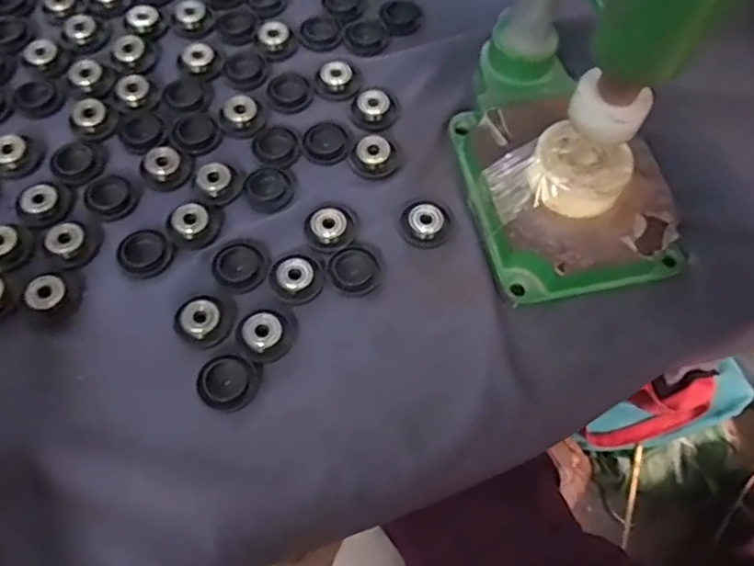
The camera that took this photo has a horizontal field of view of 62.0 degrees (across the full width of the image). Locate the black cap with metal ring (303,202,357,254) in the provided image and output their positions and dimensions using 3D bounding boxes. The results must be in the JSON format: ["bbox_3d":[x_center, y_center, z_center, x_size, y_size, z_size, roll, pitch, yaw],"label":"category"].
[{"bbox_3d":[-0.029,-0.037,0.397,0.034,0.011,0.029,-33,70,-16],"label":"black cap with metal ring"}]

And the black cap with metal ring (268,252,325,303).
[{"bbox_3d":[-0.050,-0.005,0.383,0.031,0.008,0.034,1,65,-2],"label":"black cap with metal ring"}]

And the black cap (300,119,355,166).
[{"bbox_3d":[-0.034,-0.097,0.428,0.034,0.004,0.036,1,65,-2],"label":"black cap"}]

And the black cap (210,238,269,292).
[{"bbox_3d":[-0.085,-0.013,0.387,0.034,0.005,0.036,1,65,-2],"label":"black cap"}]

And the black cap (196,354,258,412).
[{"bbox_3d":[-0.084,0.056,0.352,0.033,0.004,0.031,1,65,-2],"label":"black cap"}]

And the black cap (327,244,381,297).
[{"bbox_3d":[-0.014,-0.008,0.387,0.031,0.005,0.032,1,65,-2],"label":"black cap"}]

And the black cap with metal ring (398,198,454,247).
[{"bbox_3d":[0.033,-0.042,0.403,0.033,0.012,0.037,15,65,5],"label":"black cap with metal ring"}]

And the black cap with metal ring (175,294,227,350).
[{"bbox_3d":[-0.103,0.022,0.365,0.029,0.009,0.028,1,65,-2],"label":"black cap with metal ring"}]

